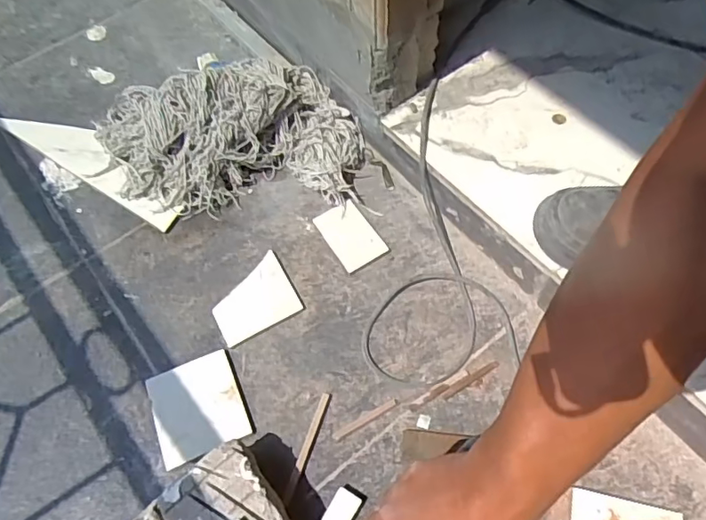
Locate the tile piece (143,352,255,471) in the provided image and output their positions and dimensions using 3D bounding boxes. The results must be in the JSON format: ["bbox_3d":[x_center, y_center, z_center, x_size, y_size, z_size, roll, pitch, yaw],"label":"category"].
[{"bbox_3d":[-0.168,0.159,0.599,0.093,0.011,0.099,-21,62,-9],"label":"tile piece"}]

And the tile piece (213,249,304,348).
[{"bbox_3d":[-0.119,0.046,0.656,0.097,0.010,0.082,-27,63,-12],"label":"tile piece"}]

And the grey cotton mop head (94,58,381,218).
[{"bbox_3d":[-0.166,-0.173,0.739,0.359,0.089,0.211,-1,60,2],"label":"grey cotton mop head"}]

